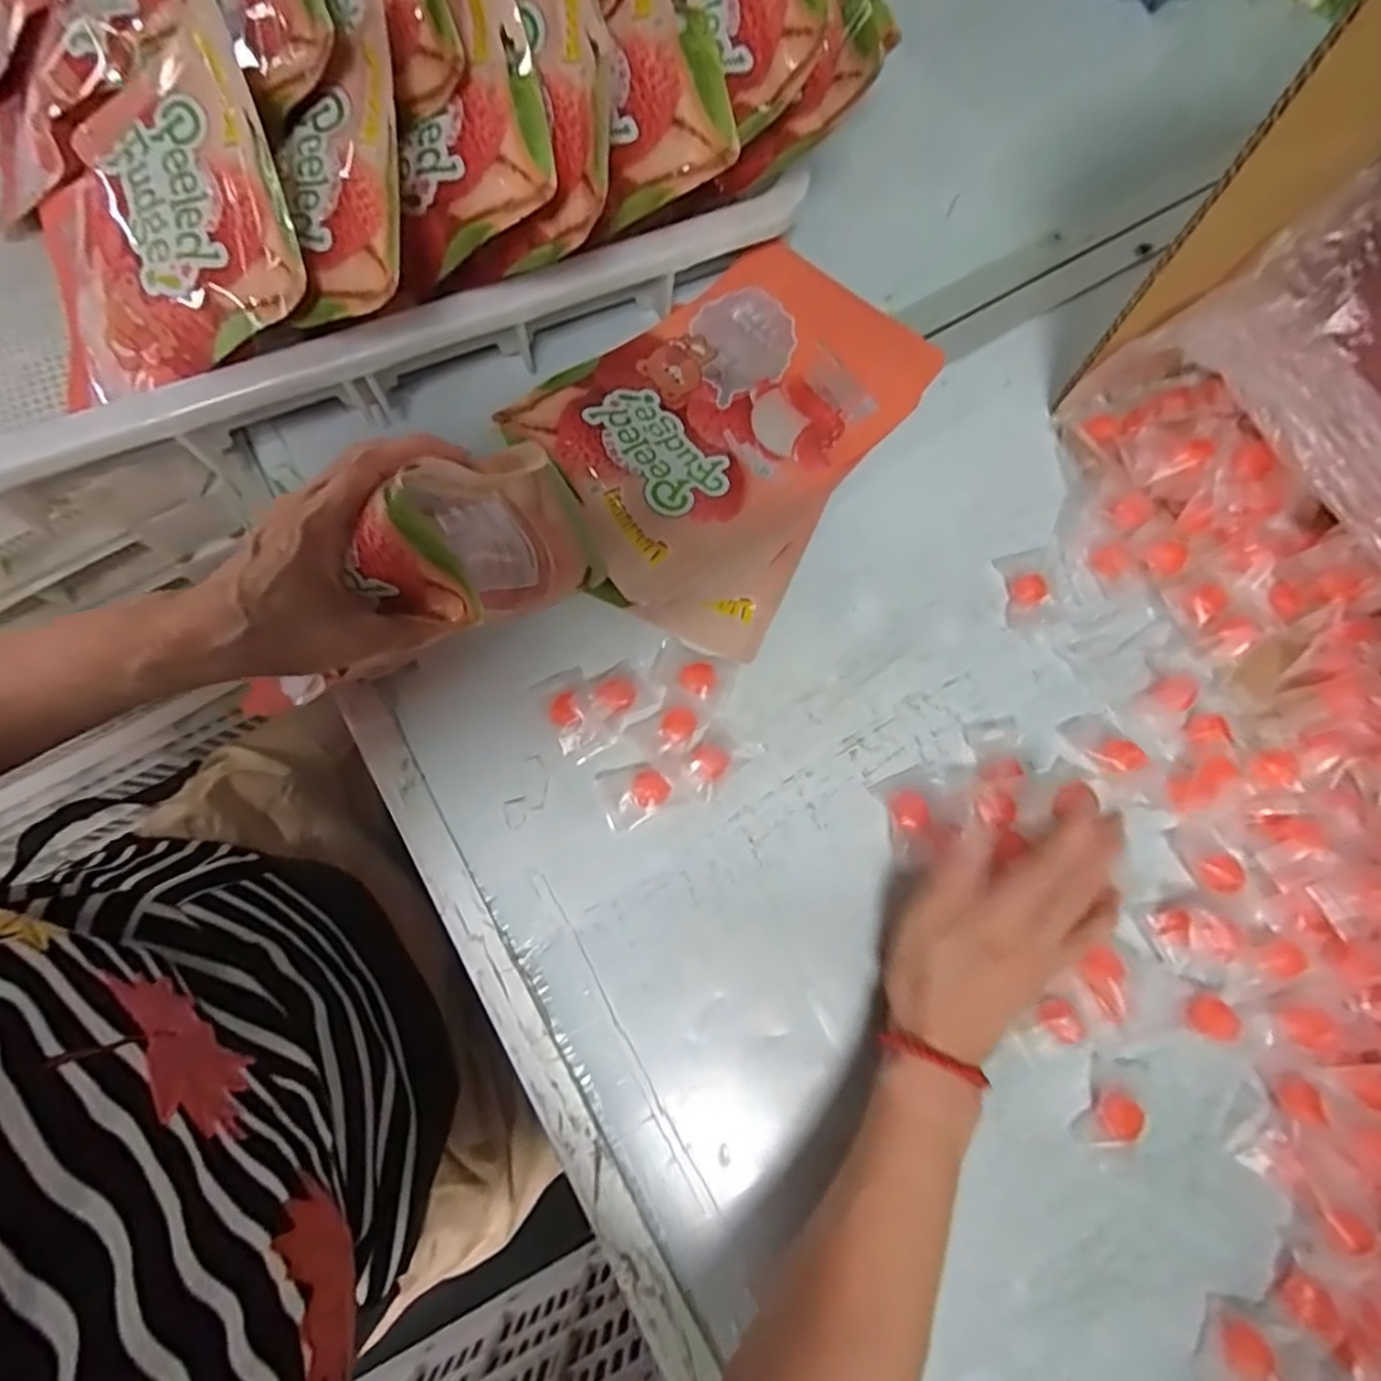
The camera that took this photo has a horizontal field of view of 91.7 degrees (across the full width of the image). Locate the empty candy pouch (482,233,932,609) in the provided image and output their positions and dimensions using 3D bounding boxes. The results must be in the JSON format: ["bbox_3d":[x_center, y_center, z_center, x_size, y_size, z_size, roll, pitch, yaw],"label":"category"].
[{"bbox_3d":[0.022,-0.180,0.432,0.243,0.025,0.159,-38,79,-8],"label":"empty candy pouch"}]

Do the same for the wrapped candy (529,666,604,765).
[{"bbox_3d":[-0.072,0.014,0.393,0.032,0.016,0.055,-25,78,-6],"label":"wrapped candy"}]

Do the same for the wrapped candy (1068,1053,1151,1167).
[{"bbox_3d":[0.219,0.215,0.344,0.029,0.011,0.053,30,78,7],"label":"wrapped candy"}]

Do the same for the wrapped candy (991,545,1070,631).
[{"bbox_3d":[0.212,-0.063,0.414,0.041,0.009,0.051,-14,77,-3],"label":"wrapped candy"}]

